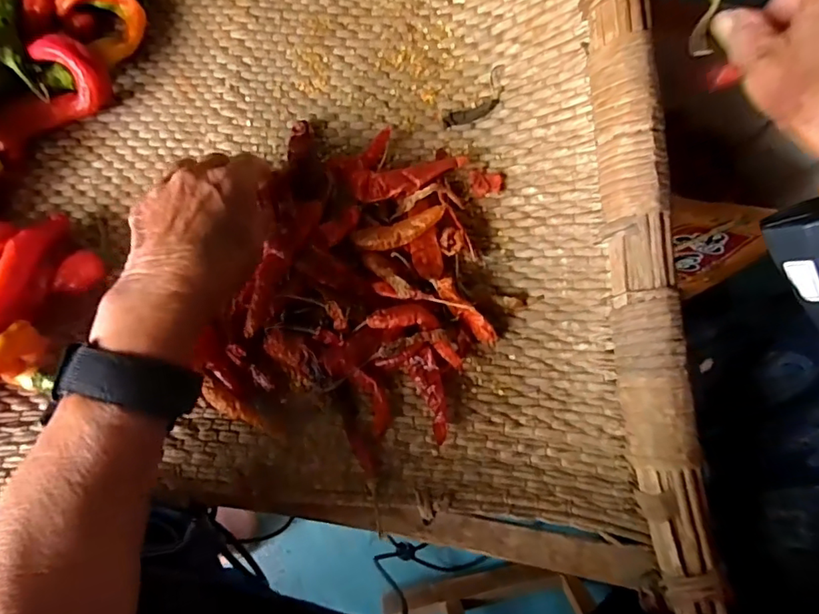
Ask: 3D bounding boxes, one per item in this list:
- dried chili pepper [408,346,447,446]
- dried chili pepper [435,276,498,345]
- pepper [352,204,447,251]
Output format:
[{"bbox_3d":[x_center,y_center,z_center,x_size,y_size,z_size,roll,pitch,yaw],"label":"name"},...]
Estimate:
[{"bbox_3d":[0.016,0.059,0.352,0.018,0.011,0.060,-20,77,-4],"label":"dried chili pepper"},{"bbox_3d":[0.039,0.003,0.361,0.011,0.016,0.057,-45,101,-13],"label":"dried chili pepper"},{"bbox_3d":[-0.006,-0.054,0.377,0.068,0.010,0.020,-18,73,10],"label":"pepper"}]

